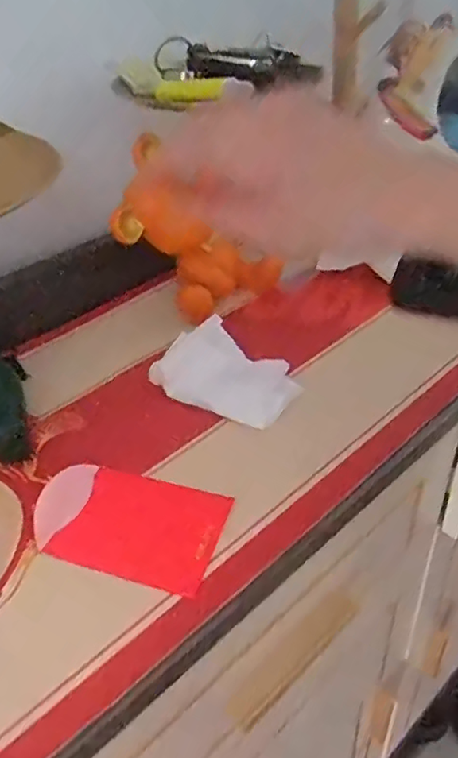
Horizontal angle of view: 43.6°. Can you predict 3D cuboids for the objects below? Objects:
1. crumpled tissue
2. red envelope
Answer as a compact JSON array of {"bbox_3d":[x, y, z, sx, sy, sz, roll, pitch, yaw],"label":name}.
[{"bbox_3d":[0.001,-0.002,0.421,0.098,0.040,0.067,26,49,33],"label":"crumpled tissue"},{"bbox_3d":[-0.062,0.085,0.344,0.114,0.004,0.067,12,46,16],"label":"red envelope"}]

